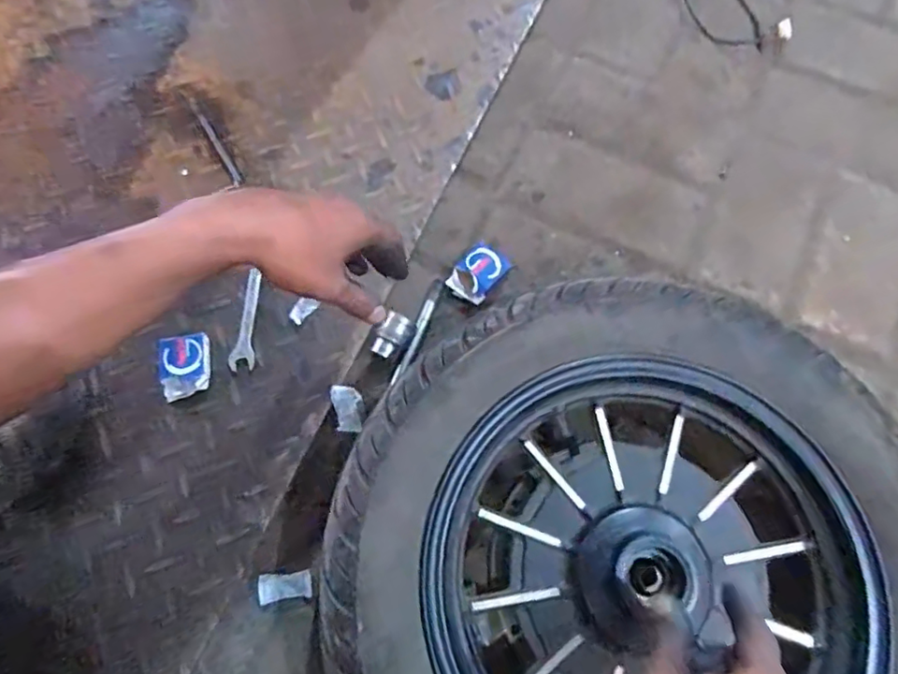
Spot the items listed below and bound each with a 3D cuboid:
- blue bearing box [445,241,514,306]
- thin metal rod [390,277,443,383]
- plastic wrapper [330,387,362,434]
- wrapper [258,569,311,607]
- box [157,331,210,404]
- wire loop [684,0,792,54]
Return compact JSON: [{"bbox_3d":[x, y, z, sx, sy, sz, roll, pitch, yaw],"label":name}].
[{"bbox_3d":[0.030,-0.062,0.564,0.041,0.025,0.060,39,76,10],"label":"blue bearing box"},{"bbox_3d":[-0.030,-0.006,0.548,0.010,0.010,0.112,21,74,5],"label":"thin metal rod"},{"bbox_3d":[-0.095,0.067,0.529,0.027,0.005,0.043,-4,73,-2],"label":"plastic wrapper"},{"bbox_3d":[-0.139,0.213,0.484,0.044,0.004,0.022,-6,73,-3],"label":"wrapper"},{"bbox_3d":[-0.245,0.026,0.531,0.046,0.015,0.058,-13,74,-5],"label":"box"},{"bbox_3d":[0.342,-0.394,0.692,0.081,0.019,0.152,-35,77,-11],"label":"wire loop"}]

